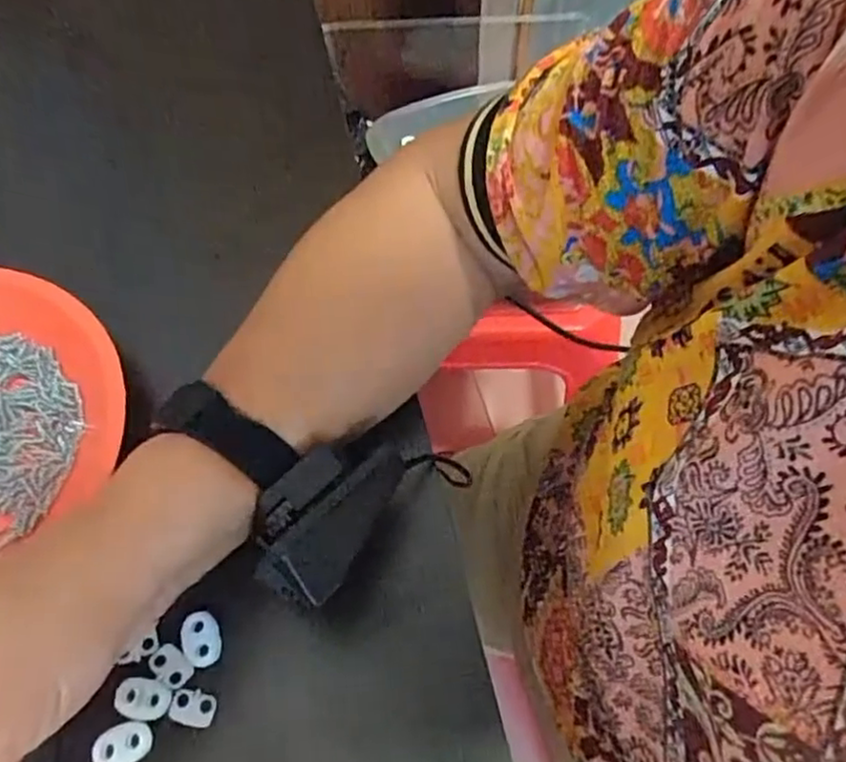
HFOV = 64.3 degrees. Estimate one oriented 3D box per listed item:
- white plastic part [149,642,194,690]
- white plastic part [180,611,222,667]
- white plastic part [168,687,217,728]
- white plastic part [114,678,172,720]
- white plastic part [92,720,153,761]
[{"bbox_3d":[-0.107,0.120,0.284,0.019,0.004,0.012,35,68,17],"label":"white plastic part"},{"bbox_3d":[-0.096,0.110,0.288,0.016,0.004,0.022,-22,64,-11],"label":"white plastic part"},{"bbox_3d":[-0.095,0.135,0.278,0.019,0.004,0.013,10,63,6],"label":"white plastic part"},{"bbox_3d":[-0.116,0.131,0.278,0.022,0.004,0.014,9,62,5],"label":"white plastic part"},{"bbox_3d":[-0.121,0.146,0.269,0.022,0.004,0.015,-19,63,-9],"label":"white plastic part"}]

